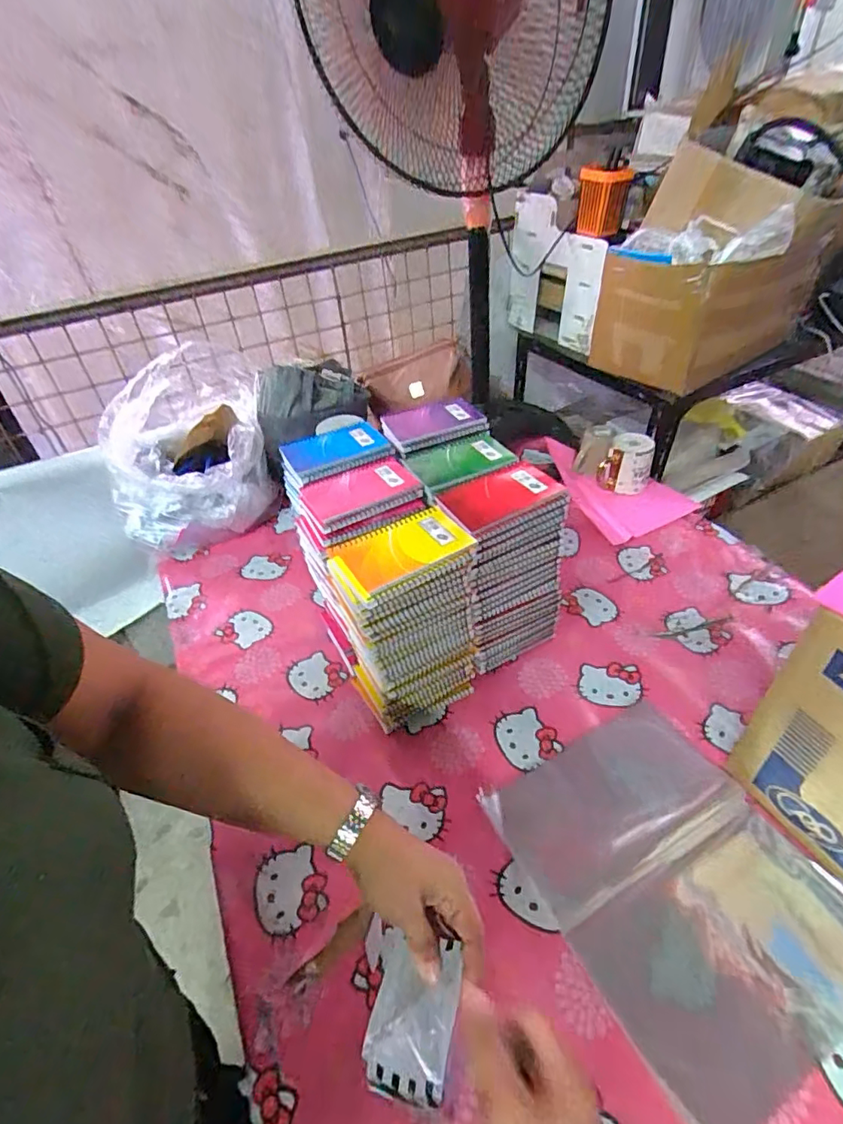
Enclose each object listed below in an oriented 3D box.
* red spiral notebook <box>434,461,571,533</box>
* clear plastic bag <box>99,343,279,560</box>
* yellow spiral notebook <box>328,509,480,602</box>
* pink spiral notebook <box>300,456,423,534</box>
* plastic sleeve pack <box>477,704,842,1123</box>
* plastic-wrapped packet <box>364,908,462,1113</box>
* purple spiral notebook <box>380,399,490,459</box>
[{"bbox_3d":[0.093,-0.082,0.625,0.125,0.013,0.095,-24,44,-18],"label":"red spiral notebook"},{"bbox_3d":[-0.437,-0.205,1.004,0.296,0.288,0.247,-20,43,-15],"label":"clear plastic bag"},{"bbox_3d":[-0.024,-0.015,0.568,0.138,0.012,0.097,-25,45,-20],"label":"yellow spiral notebook"},{"bbox_3d":[-0.075,-0.090,0.650,0.136,0.011,0.095,-23,44,-17],"label":"pink spiral notebook"},{"bbox_3d":[0.255,0.314,0.541,0.257,0.018,0.323,-23,44,-18],"label":"plastic sleeve pack"},{"bbox_3d":[-0.005,0.318,0.379,0.061,0.020,0.096,-5,40,16],"label":"plastic-wrapped packet"},{"bbox_3d":[0.017,-0.199,0.760,0.135,0.014,0.108,-18,43,-13],"label":"purple spiral notebook"}]

